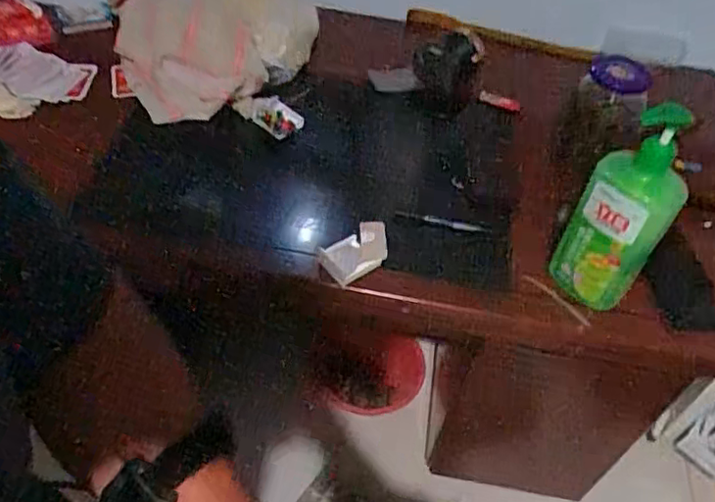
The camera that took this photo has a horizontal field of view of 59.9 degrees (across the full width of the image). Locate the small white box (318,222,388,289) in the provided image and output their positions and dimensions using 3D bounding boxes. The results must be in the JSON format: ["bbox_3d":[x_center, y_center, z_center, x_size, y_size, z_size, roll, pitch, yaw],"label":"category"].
[{"bbox_3d":[0.003,0.001,0.799,0.059,0.035,0.107,36,55,23],"label":"small white box"}]

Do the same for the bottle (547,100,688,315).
[{"bbox_3d":[0.298,-0.031,0.705,0.062,0.238,0.094,-35,60,-30],"label":"bottle"}]

